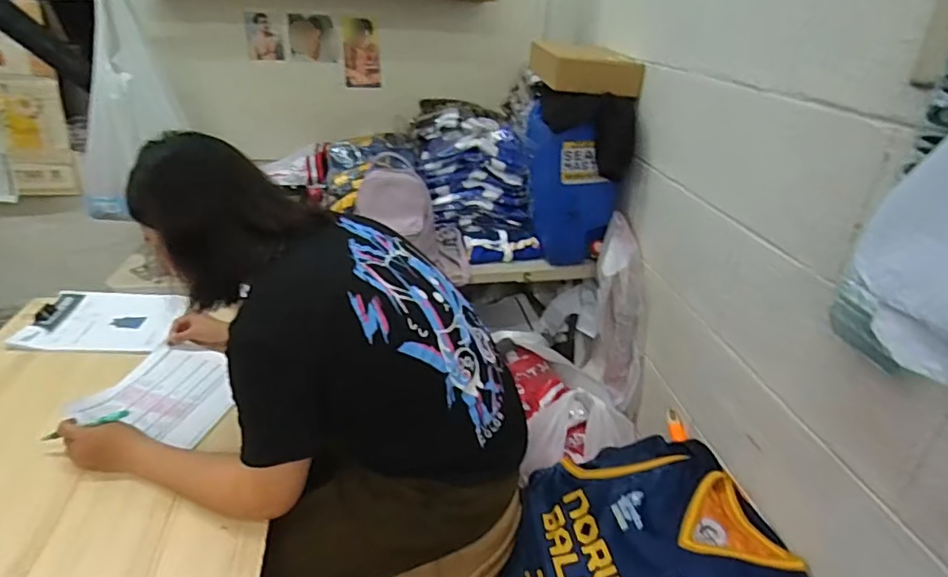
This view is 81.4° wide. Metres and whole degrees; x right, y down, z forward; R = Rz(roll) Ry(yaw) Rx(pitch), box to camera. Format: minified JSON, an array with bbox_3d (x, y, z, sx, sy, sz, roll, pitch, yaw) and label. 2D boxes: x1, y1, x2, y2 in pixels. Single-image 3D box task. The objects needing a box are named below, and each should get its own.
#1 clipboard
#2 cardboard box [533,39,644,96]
[{"bbox_3d":[-0.779,0.065,1.174,0.273,0.029,0.233,-1,28,-7],"label":"clipboard"},{"bbox_3d":[0.262,-0.552,1.365,0.223,0.087,0.281,-1,28,-7],"label":"cardboard box"}]

